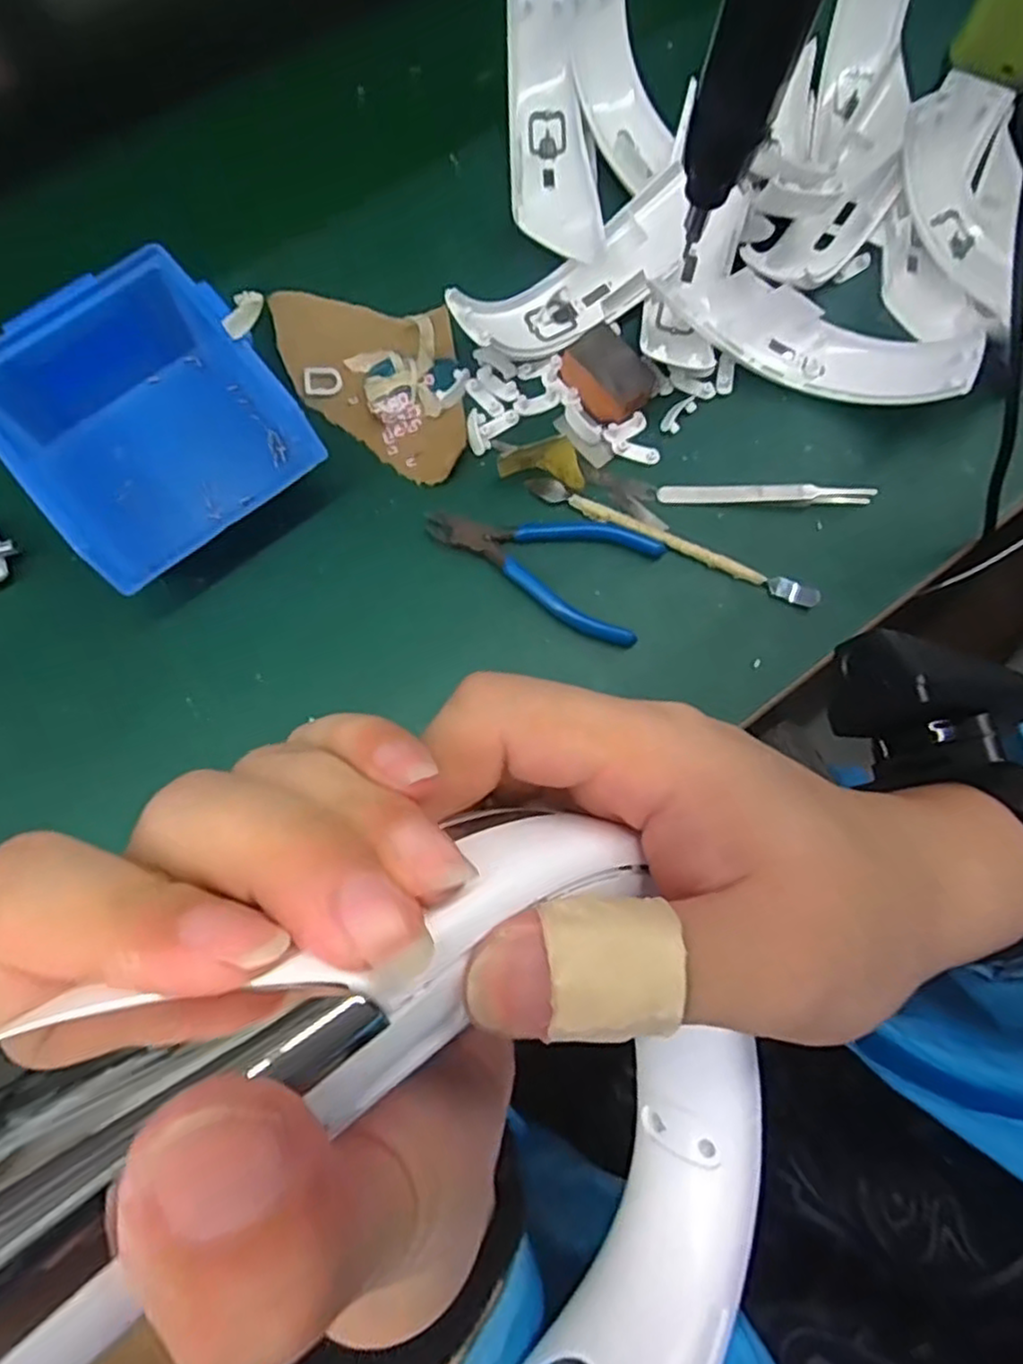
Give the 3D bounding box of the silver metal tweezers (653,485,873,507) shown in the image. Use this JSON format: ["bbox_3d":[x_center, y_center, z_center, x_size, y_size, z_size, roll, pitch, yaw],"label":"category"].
[{"bbox_3d":[0.138,-0.102,0.386,0.111,0.011,0.011,4,77,-1],"label":"silver metal tweezers"}]

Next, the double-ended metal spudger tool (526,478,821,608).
[{"bbox_3d":[0.086,-0.076,0.381,0.164,0.005,0.012,25,77,4],"label":"double-ended metal spudger tool"}]

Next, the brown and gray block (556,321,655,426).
[{"bbox_3d":[0.053,-0.169,0.391,0.032,0.026,0.047,-32,80,-9],"label":"brown and gray block"}]

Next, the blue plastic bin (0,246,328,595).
[{"bbox_3d":[-0.175,-0.126,0.355,0.125,0.066,0.132,-39,81,-10],"label":"blue plastic bin"}]

